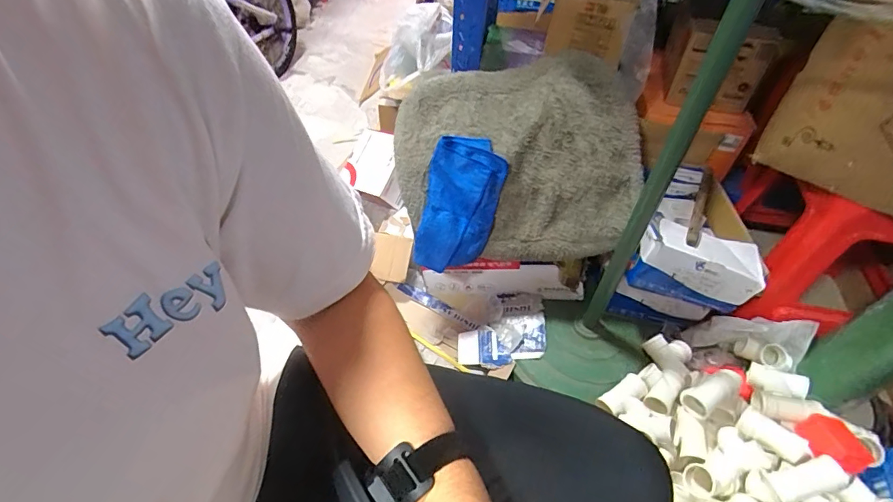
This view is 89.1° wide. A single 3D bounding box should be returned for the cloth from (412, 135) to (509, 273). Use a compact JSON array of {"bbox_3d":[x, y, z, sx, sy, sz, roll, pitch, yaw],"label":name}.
[{"bbox_3d":[0.028,-0.092,0.987,0.160,0.306,0.050,12,23,-1],"label":"cloth"}]

